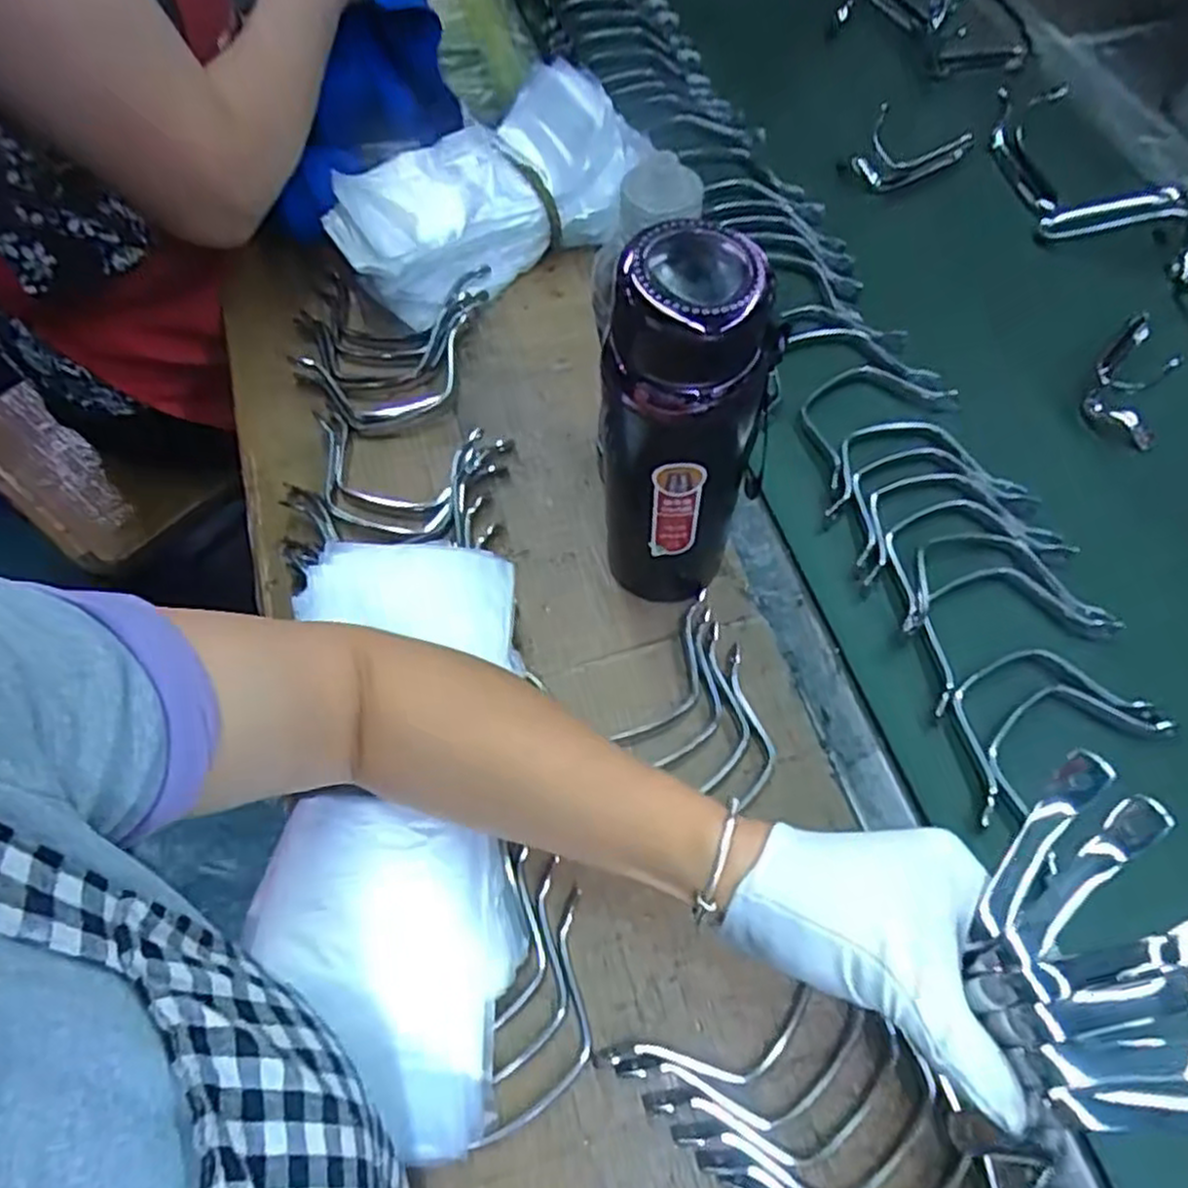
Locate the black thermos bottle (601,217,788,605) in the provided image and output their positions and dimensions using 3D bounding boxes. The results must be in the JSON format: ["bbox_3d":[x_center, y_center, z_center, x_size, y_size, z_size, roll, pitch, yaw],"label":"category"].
[{"bbox_3d":[0.043,-0.075,0.418,0.079,0.243,0.061,12,62,7],"label":"black thermos bottle"}]

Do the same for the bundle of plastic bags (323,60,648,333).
[{"bbox_3d":[-0.076,-0.320,0.622,0.248,0.108,0.124,-36,68,-19],"label":"bundle of plastic bags"}]

